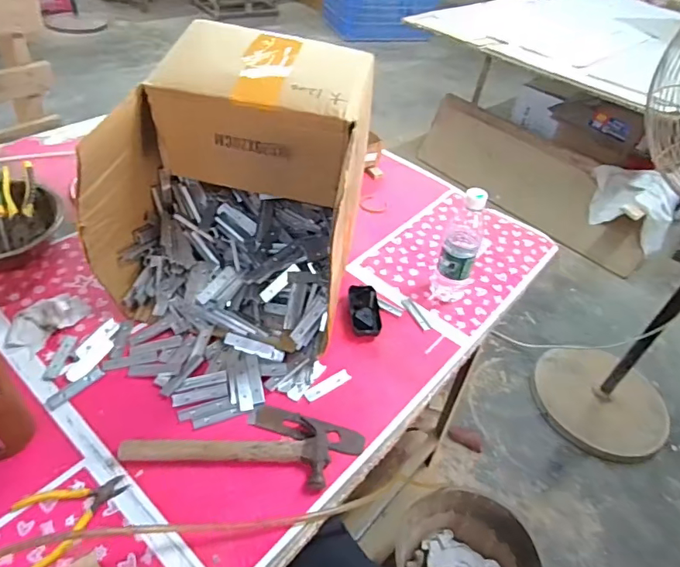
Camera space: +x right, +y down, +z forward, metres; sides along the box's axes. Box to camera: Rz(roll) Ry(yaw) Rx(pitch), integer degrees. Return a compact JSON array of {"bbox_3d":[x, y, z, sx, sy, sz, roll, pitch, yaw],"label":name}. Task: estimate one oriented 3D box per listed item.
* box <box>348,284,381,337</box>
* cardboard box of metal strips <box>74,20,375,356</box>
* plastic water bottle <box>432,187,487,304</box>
[{"bbox_3d":[0.045,0.047,0.877,0.054,0.027,0.108,0,45,-8],"label":"box"},{"bbox_3d":[-0.160,-0.140,0.772,0.361,0.383,0.303,11,44,3],"label":"cardboard box of metal strips"},{"bbox_3d":[0.215,-0.063,0.861,0.070,0.224,0.065,20,44,12],"label":"plastic water bottle"}]

